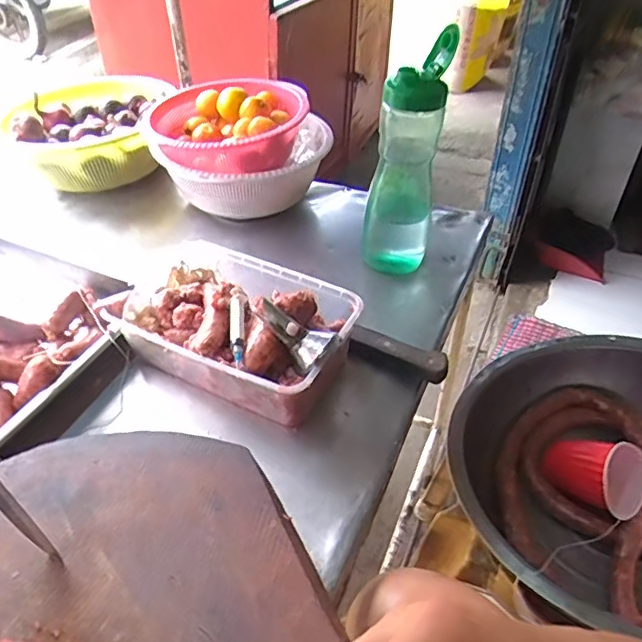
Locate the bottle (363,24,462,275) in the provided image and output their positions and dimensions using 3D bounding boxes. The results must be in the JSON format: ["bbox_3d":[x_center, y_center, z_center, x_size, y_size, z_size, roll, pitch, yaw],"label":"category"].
[{"bbox_3d":[0.105,-0.197,0.713,0.083,0.276,0.078,7,43,7],"label":"bottle"}]

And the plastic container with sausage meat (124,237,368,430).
[{"bbox_3d":[-0.084,0.005,0.624,0.230,0.097,0.161,20,46,20],"label":"plastic container with sausage meat"}]

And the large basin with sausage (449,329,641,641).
[{"bbox_3d":[0.408,0.199,0.759,0.422,0.186,0.392,0,42,0],"label":"large basin with sausage"}]

